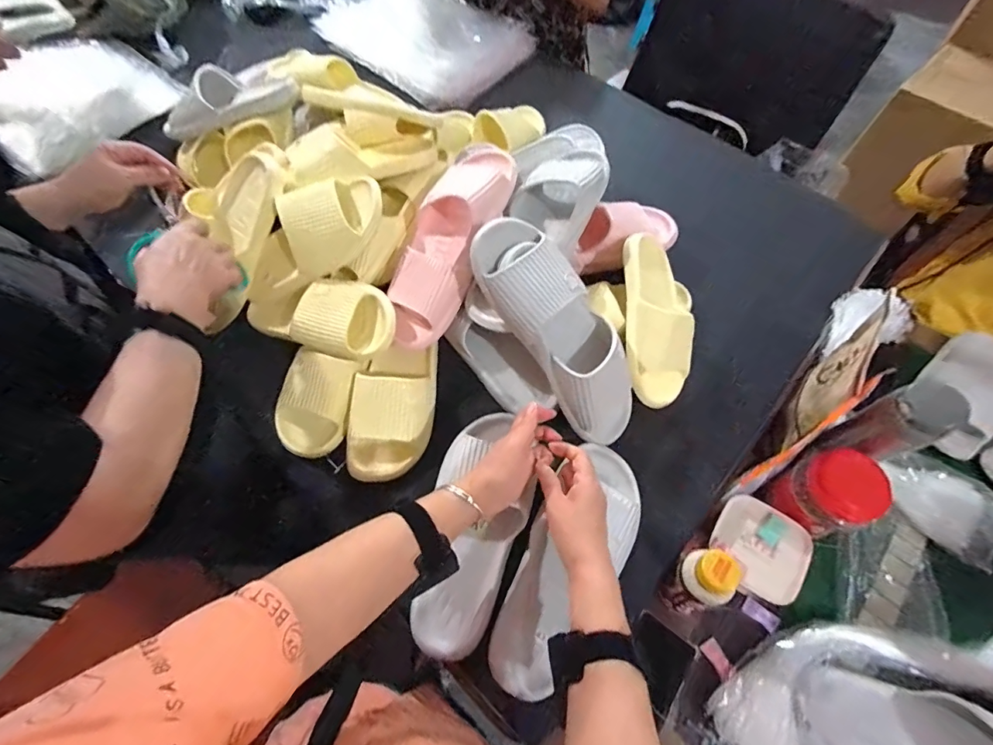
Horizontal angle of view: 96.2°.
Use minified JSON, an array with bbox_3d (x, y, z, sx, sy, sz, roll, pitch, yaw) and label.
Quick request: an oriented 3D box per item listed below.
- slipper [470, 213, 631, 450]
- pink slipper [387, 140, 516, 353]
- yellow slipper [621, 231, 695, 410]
[{"bbox_3d":[0.089,-0.047,0.534,0.112,0.074,0.309,-40,105,-19],"label":"slipper"},{"bbox_3d":[-0.070,-0.179,0.600,0.115,0.064,0.303,21,86,11],"label":"pink slipper"},{"bbox_3d":[0.218,-0.076,0.604,0.088,0.058,0.233,-2,80,-1],"label":"yellow slipper"}]

